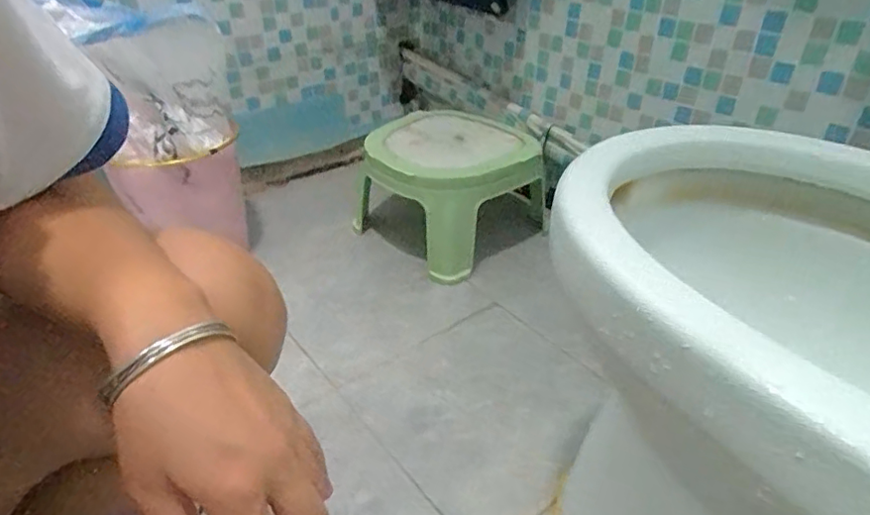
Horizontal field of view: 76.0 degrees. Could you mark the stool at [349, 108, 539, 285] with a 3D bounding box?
[{"bbox_3d":[0.039,-0.130,1.030,0.286,0.182,0.320,-29,43,-34],"label":"stool"}]

